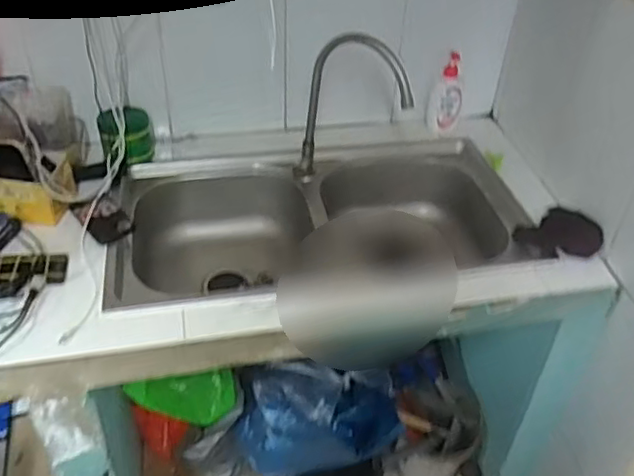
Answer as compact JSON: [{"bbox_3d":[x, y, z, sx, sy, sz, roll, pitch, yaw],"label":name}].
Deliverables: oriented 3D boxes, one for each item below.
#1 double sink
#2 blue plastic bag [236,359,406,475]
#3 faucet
[{"bbox_3d":[-0.003,0.011,1.238,0.747,0.241,0.366,-6,40,-10],"label":"double sink"},{"bbox_3d":[0.002,0.408,1.389,0.337,0.237,0.193,2,40,0],"label":"blue plastic bag"},{"bbox_3d":[0.068,-0.242,1.163,0.205,0.293,0.062,6,40,4],"label":"faucet"}]

